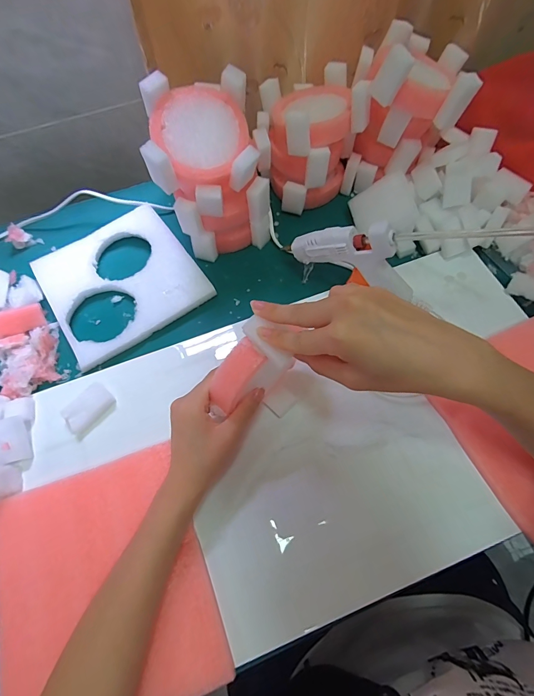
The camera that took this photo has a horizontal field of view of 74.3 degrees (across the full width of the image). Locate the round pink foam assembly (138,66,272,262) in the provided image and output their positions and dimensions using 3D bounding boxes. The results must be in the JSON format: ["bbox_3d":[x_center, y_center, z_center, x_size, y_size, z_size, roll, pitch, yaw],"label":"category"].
[{"bbox_3d":[-0.063,-0.197,0.409,0.118,0.159,0.104,-13,65,-4],"label":"round pink foam assembly"}]

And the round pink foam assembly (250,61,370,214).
[{"bbox_3d":[0.051,-0.265,0.454,0.131,0.126,0.123,-1,65,2],"label":"round pink foam assembly"}]

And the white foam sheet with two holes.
[{"bbox_3d":[-0.185,-0.088,0.445,0.173,0.016,0.177,-34,69,-13],"label":"white foam sheet with two holes"}]

